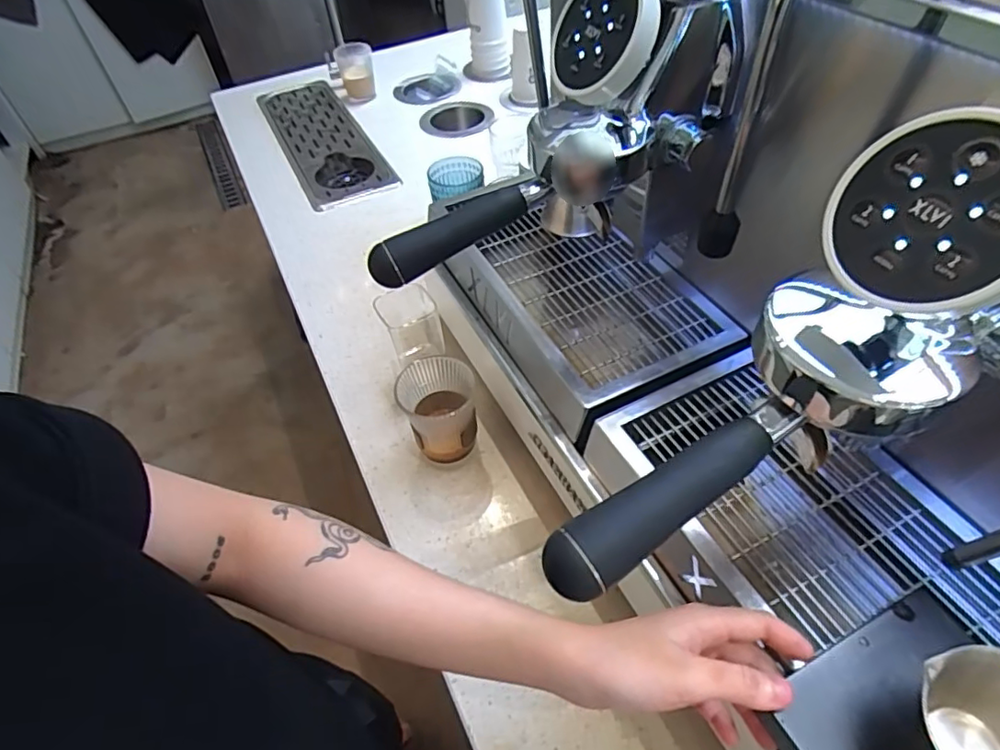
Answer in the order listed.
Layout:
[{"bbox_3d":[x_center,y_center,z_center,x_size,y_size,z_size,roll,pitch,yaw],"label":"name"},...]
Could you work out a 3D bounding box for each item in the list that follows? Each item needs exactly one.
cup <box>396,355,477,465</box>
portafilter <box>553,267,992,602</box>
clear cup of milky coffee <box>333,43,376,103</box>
[{"bbox_3d":[-0.065,0.044,0.622,0.076,0.106,0.085,-5,49,1],"label":"cup"},{"bbox_3d":[0.113,0.037,0.294,0.215,0.071,0.083,-33,53,-2],"label":"portafilter"},{"bbox_3d":[-0.311,-0.660,1.258,0.080,0.093,0.095,-13,50,-6],"label":"clear cup of milky coffee"}]

